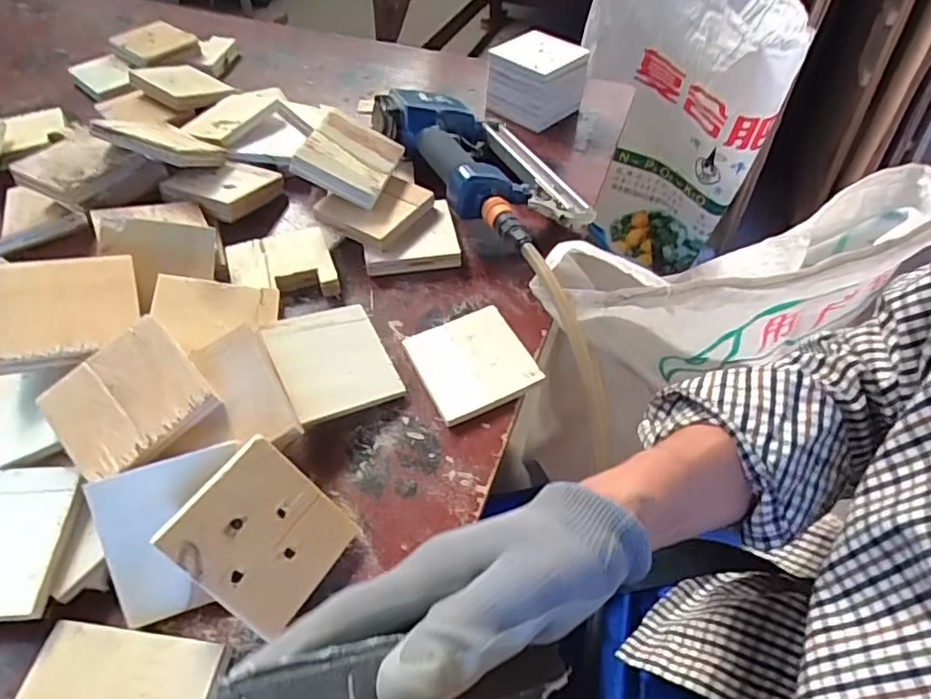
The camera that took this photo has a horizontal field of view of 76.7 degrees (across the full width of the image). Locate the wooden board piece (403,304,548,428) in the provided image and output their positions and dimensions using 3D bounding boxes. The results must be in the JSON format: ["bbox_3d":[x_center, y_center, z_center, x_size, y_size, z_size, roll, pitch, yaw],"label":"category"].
[{"bbox_3d":[0.007,0.009,0.487,0.091,0.011,0.093,-20,54,-19],"label":"wooden board piece"}]

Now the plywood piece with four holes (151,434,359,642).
[{"bbox_3d":[-0.121,0.112,0.356,0.093,0.005,0.082,50,55,-15],"label":"plywood piece with four holes"}]

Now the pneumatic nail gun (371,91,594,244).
[{"bbox_3d":[0.024,-0.197,0.624,0.162,0.076,0.256,-33,59,-27],"label":"pneumatic nail gun"}]

